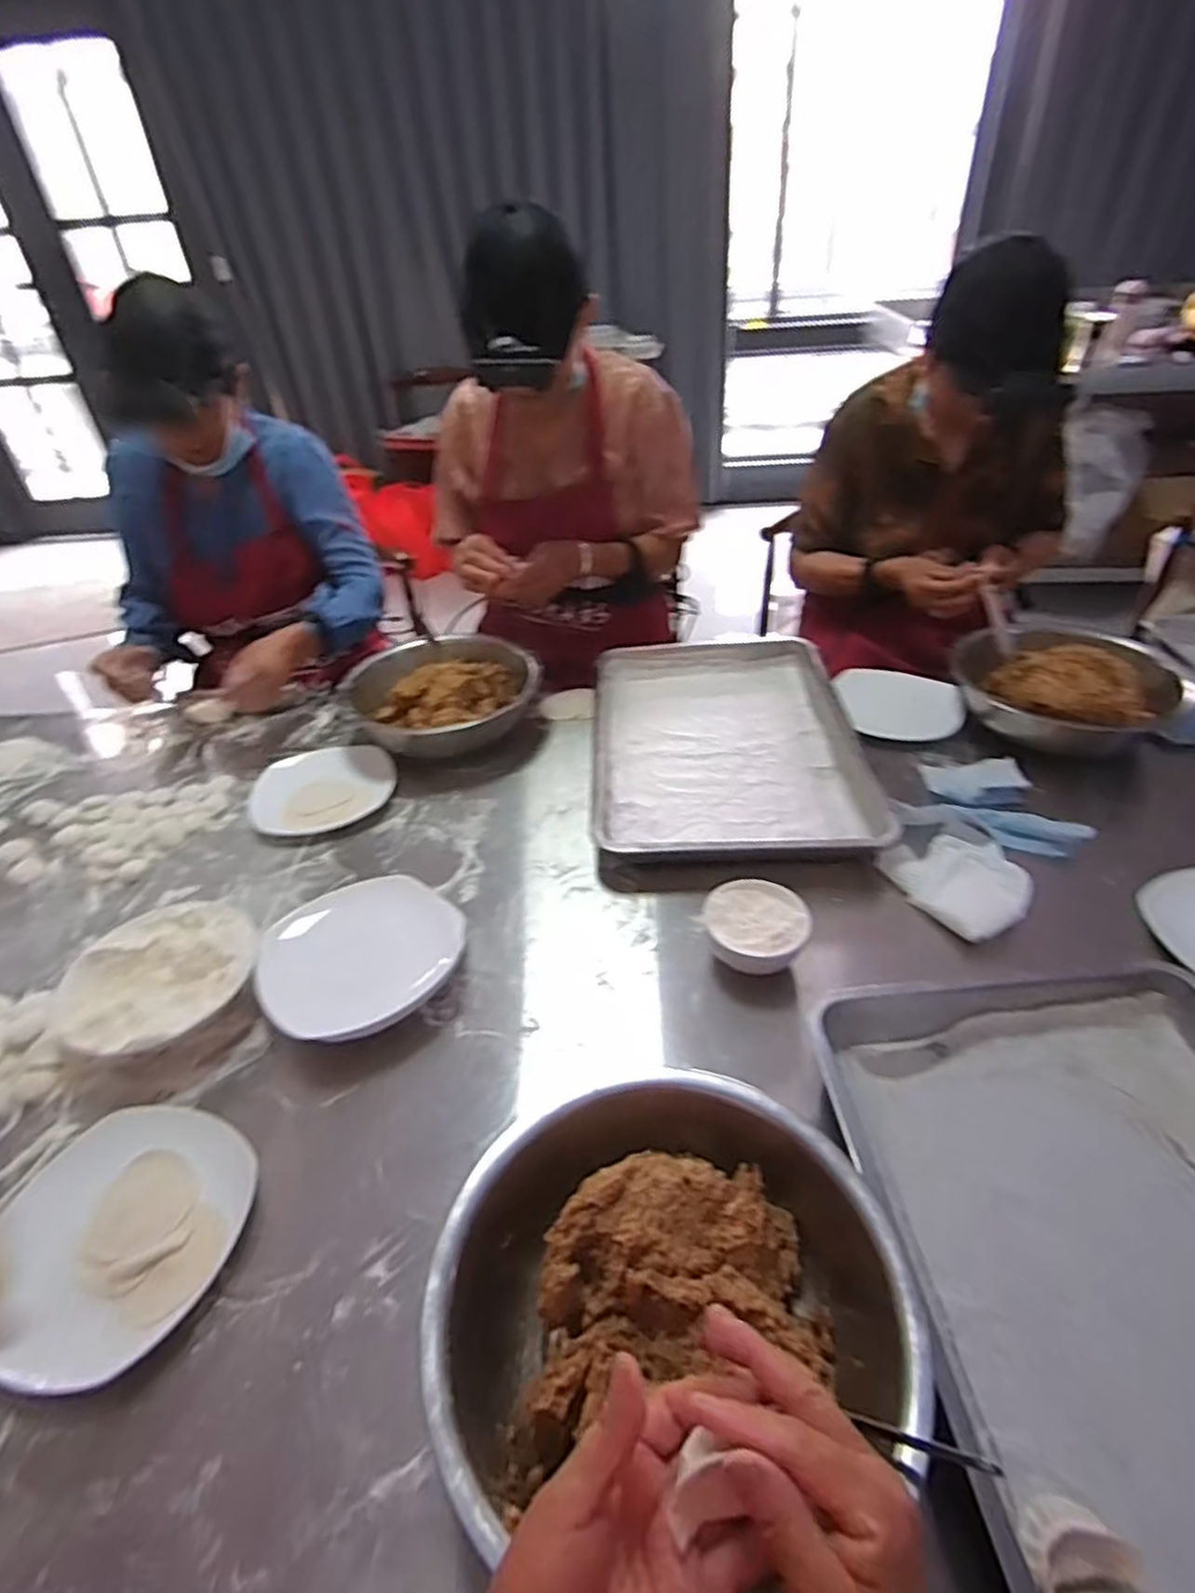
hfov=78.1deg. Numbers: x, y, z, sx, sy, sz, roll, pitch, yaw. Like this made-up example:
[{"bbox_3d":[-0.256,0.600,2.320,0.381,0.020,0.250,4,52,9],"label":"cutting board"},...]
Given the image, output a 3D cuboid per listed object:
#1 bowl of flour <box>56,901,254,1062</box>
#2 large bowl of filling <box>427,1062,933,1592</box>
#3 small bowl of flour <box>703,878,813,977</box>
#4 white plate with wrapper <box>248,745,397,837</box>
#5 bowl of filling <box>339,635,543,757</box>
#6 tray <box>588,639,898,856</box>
[{"bbox_3d":[-0.401,0.174,0.688,0.155,0.056,0.163,-3,39,2],"label":"bowl of flour"},{"bbox_3d":[0.046,0.308,0.456,0.266,0.097,0.270,7,41,14],"label":"large bowl of filling"},{"bbox_3d":[0.150,0.128,0.705,0.091,0.058,0.091,-3,39,2],"label":"small bowl of flour"},{"bbox_3d":[-0.349,-0.010,0.939,0.176,0.032,0.136,-13,40,-10],"label":"white plate with wrapper"},{"bbox_3d":[-0.217,-0.143,1.045,0.230,0.078,0.245,-3,39,2],"label":"bowl of filling"},{"bbox_3d":[0.163,-0.086,0.973,0.319,0.042,0.474,-2,39,3],"label":"tray"}]

